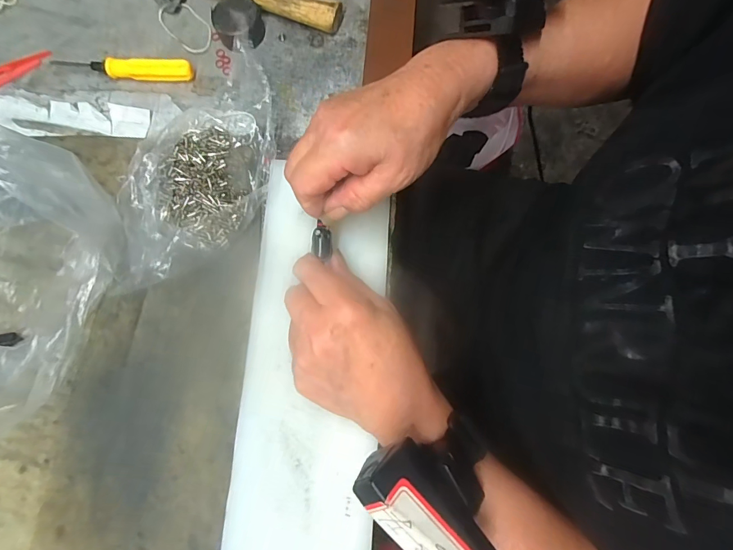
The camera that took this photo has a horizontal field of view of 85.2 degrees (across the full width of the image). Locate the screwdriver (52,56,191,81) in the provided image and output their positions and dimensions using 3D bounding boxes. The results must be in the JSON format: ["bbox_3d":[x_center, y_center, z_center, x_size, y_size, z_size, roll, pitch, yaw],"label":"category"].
[{"bbox_3d":[-0.202,-0.172,0.331,0.118,0.016,0.015,5,77,3],"label":"screwdriver"}]

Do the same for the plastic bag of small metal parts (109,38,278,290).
[{"bbox_3d":[-0.124,-0.091,0.300,0.095,0.035,0.199,3,77,2],"label":"plastic bag of small metal parts"}]

